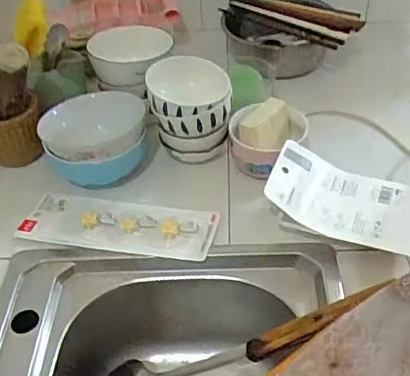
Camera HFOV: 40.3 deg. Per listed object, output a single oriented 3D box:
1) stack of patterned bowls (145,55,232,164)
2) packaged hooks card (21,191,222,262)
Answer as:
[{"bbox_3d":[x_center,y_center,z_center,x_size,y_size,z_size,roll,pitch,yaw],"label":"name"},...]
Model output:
[{"bbox_3d":[-0.016,-0.101,0.769,0.106,0.128,0.099,-1,43,3],"label":"stack of patterned bowls"},{"bbox_3d":[-0.116,0.044,0.722,0.251,0.012,0.094,7,44,11],"label":"packaged hooks card"}]

